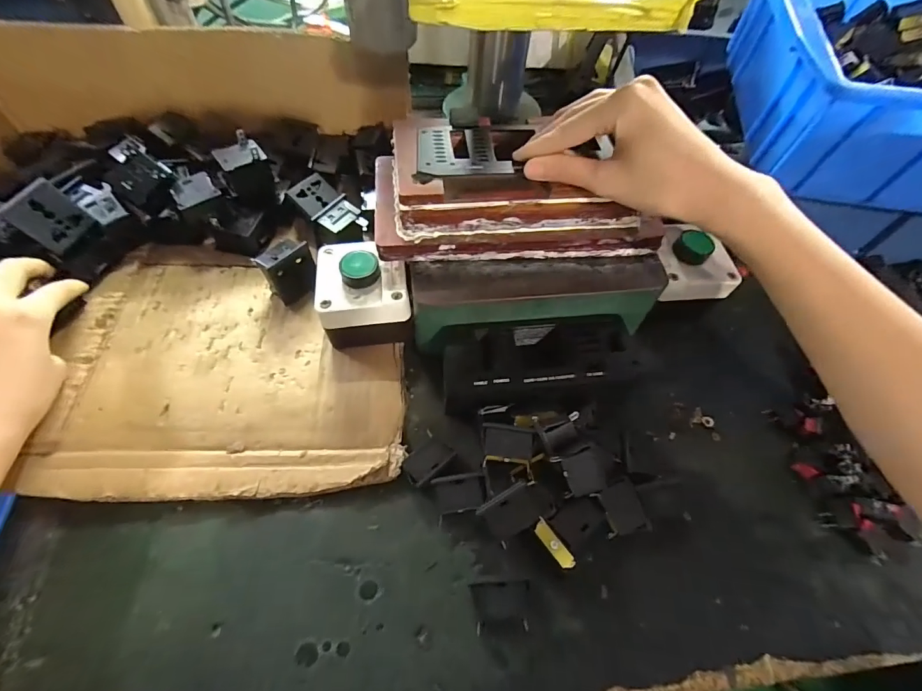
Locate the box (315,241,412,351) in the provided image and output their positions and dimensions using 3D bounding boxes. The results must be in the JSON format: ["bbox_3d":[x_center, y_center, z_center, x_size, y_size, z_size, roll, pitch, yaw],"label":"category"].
[{"bbox_3d":[-0.076,-0.043,0.337,0.069,0.060,0.075,-4,60,-6],"label":"box"}]

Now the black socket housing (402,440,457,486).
[{"bbox_3d":[-0.023,0.081,0.295,0.034,0.010,0.021,-38,70,-19],"label":"black socket housing"}]

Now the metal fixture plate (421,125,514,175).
[{"bbox_3d":[0.001,-0.141,0.306,0.066,0.006,0.053,-7,59,-8],"label":"metal fixture plate"}]

